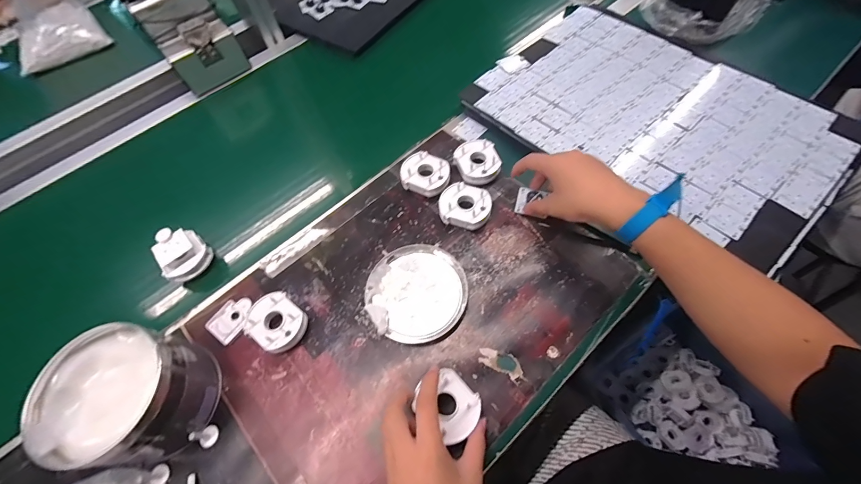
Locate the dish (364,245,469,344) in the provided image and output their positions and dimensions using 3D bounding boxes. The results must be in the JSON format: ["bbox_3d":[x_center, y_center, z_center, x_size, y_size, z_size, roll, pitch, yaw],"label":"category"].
[{"bbox_3d":[-0.019,0.062,0.467,0.125,0.020,0.125,-2,61,4],"label":"dish"}]

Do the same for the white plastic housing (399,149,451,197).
[{"bbox_3d":[-0.006,-0.100,0.542,0.070,0.035,0.066,14,63,12],"label":"white plastic housing"}]

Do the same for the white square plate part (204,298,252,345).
[{"bbox_3d":[-0.257,0.098,0.471,0.041,0.009,0.057,31,68,19],"label":"white square plate part"}]

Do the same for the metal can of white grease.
[{"bbox_3d":[-0.317,0.164,0.387,0.129,0.092,0.125,-2,61,4],"label":"metal can of white grease"}]

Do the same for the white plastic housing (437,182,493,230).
[{"bbox_3d":[0.049,-0.048,0.509,0.072,0.033,0.060,10,63,10],"label":"white plastic housing"}]

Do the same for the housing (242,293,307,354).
[{"bbox_3d":[-0.188,0.100,0.448,0.068,0.035,0.061,30,67,19],"label":"housing"}]

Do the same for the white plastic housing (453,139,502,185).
[{"bbox_3d":[0.071,-0.116,0.542,0.060,0.038,0.064,-1,63,3],"label":"white plastic housing"}]

